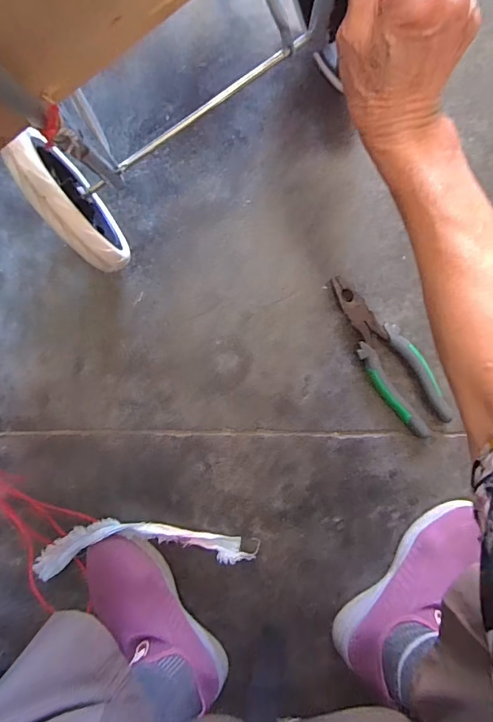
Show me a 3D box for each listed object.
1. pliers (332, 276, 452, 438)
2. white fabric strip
[{"bbox_3d":[0.158,-0.006,0.472,0.058,0.020,0.200,-37,95,5],"label":"pliers"},{"bbox_3d":[-0.129,0.222,0.504,0.260,0.027,0.067,-7,97,2],"label":"white fabric strip"}]

